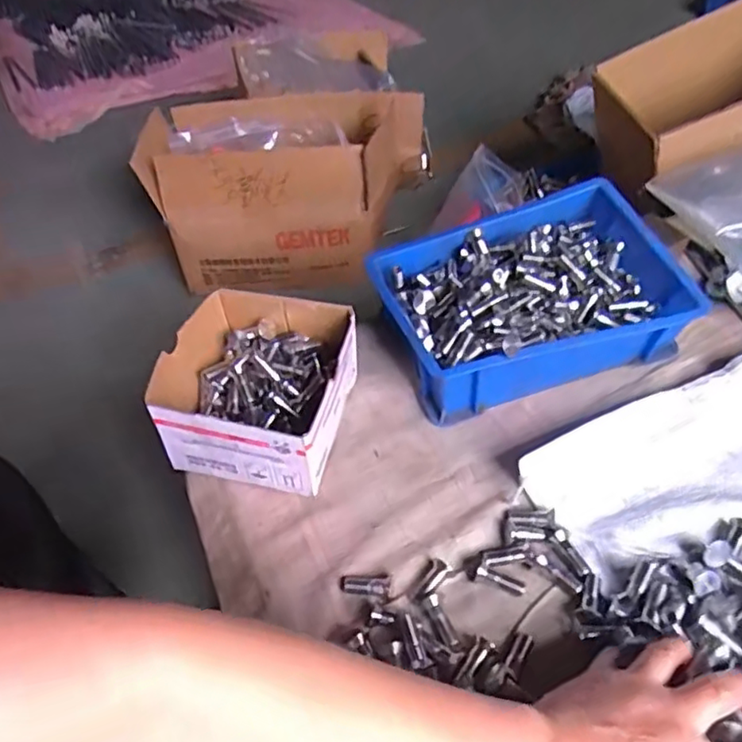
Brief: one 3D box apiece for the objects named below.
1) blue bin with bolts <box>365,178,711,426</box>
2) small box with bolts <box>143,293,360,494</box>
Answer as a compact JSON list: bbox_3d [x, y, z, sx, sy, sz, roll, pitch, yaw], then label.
[{"bbox_3d":[0.148,-0.065,0.585,0.257,0.087,0.168,-14,48,-8],"label":"blue bin with bolts"},{"bbox_3d":[-0.096,0.013,0.535,0.145,0.082,0.145,8,49,11],"label":"small box with bolts"}]

